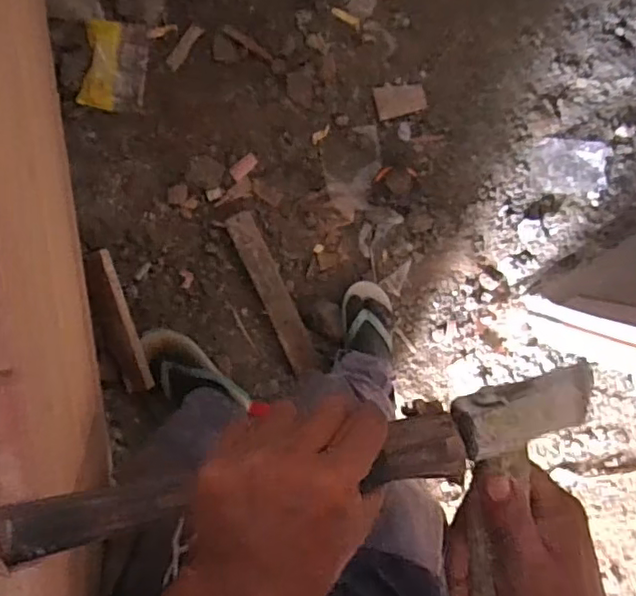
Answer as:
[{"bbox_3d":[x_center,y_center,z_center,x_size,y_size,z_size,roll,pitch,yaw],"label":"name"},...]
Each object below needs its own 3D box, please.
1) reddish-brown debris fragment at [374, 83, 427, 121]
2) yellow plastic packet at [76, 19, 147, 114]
[{"bbox_3d":[0.165,-0.396,1.190,0.100,0.008,0.061,-11,98,-2],"label":"reddish-brown debris fragment"},{"bbox_3d":[-0.374,-0.427,1.099,0.107,0.006,0.157,7,99,-20],"label":"yellow plastic packet"}]

